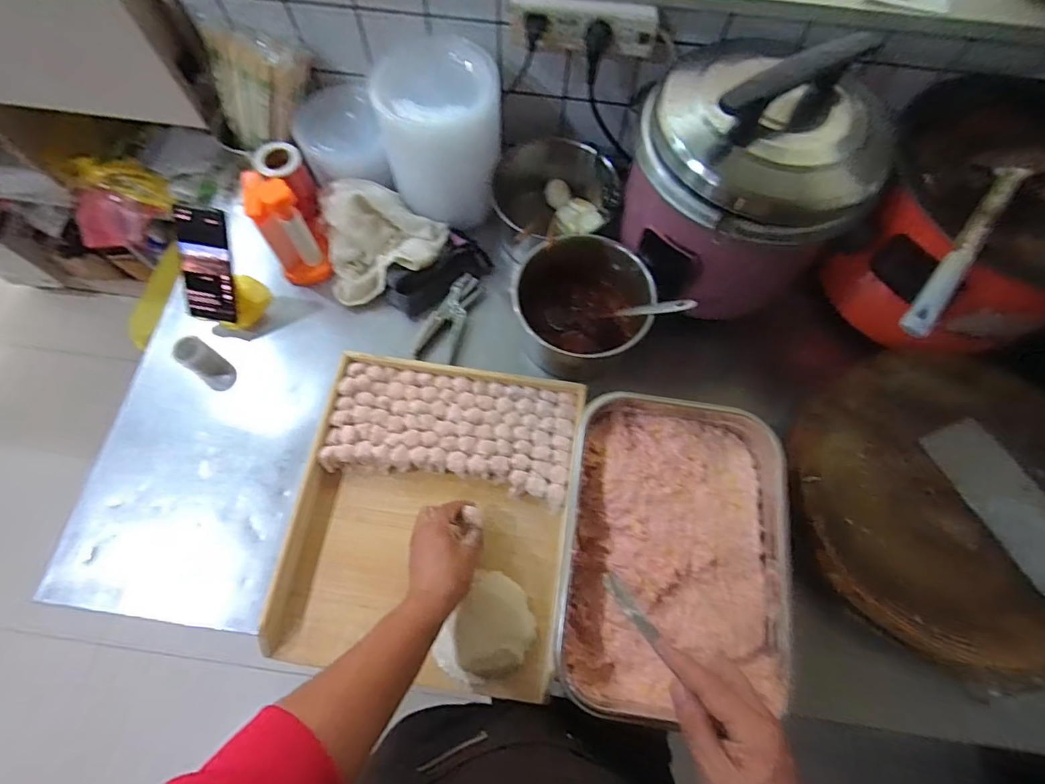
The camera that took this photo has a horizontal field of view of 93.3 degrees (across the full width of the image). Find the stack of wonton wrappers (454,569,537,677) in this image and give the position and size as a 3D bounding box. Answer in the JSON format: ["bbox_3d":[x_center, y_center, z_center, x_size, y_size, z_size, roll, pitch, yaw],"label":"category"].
[{"bbox_3d":[-0.032,0.287,0.593,0.094,0.035,0.119,26,71,9],"label":"stack of wonton wrappers"}]

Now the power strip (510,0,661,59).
[{"bbox_3d":[0.077,-0.467,0.634,0.185,0.056,0.028,7,69,2],"label":"power strip"}]

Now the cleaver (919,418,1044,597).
[{"bbox_3d":[0.616,0.174,0.603,0.022,0.088,0.351,3,46,1],"label":"cleaver"}]

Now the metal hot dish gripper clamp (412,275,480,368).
[{"bbox_3d":[-0.113,-0.114,0.765,0.052,0.035,0.155,19,70,6],"label":"metal hot dish gripper clamp"}]

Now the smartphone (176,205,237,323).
[{"bbox_3d":[-0.449,-0.177,0.702,0.066,0.160,0.016,5,27,-7],"label":"smartphone"}]

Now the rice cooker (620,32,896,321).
[{"bbox_3d":[0.274,-0.249,0.632,0.279,0.266,0.243,18,70,6],"label":"rice cooker"}]

